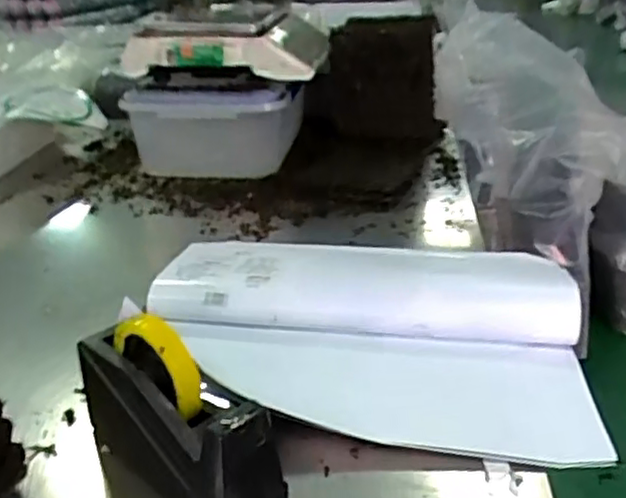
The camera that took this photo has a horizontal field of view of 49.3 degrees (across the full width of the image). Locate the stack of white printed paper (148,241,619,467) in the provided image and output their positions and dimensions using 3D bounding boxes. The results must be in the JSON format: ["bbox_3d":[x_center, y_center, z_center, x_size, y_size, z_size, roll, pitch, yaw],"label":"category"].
[{"bbox_3d":[0.047,0.101,0.761,0.474,0.094,0.313,5,26,12],"label":"stack of white printed paper"}]

